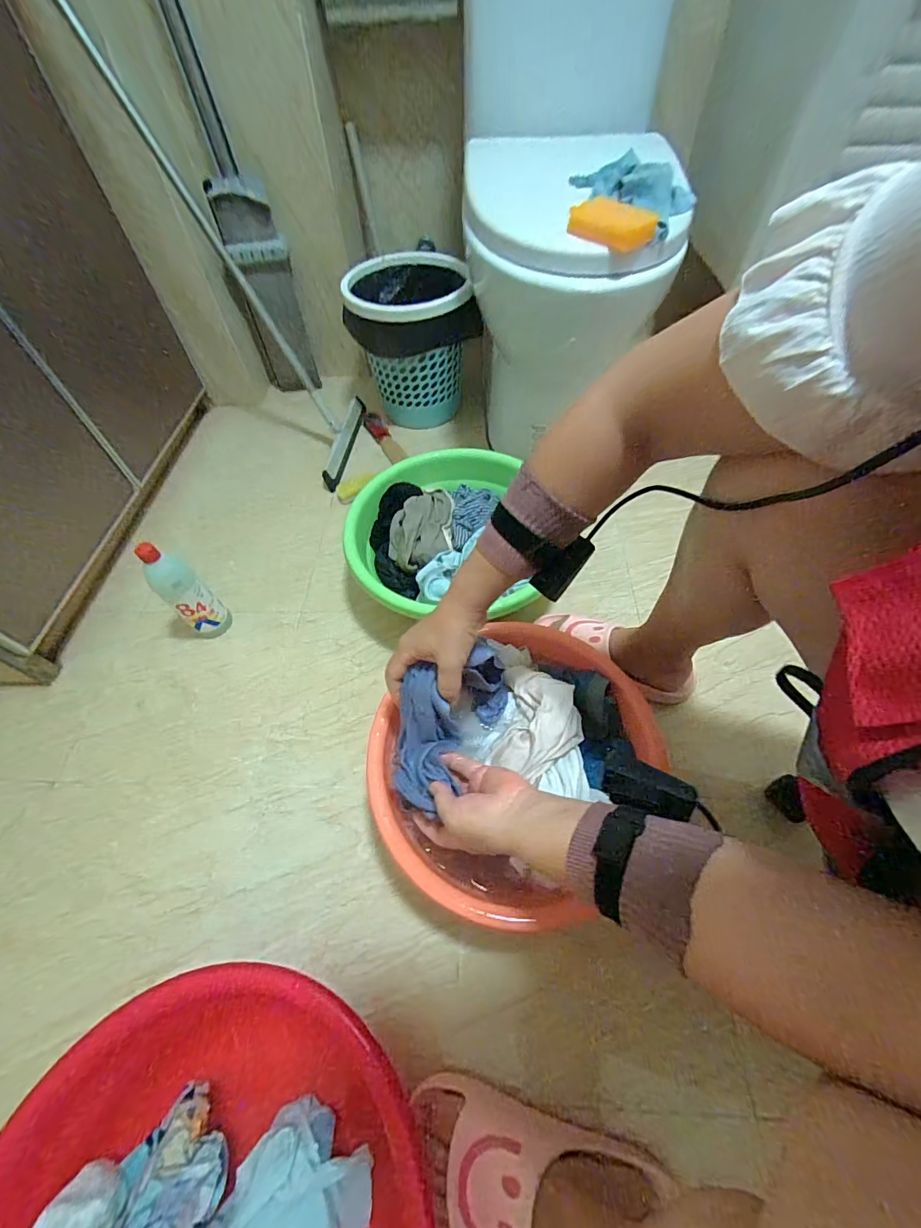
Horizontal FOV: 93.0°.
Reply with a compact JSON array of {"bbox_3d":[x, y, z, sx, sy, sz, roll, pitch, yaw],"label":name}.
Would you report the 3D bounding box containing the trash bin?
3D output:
[{"bbox_3d":[-0.114,-0.603,0.990,0.239,0.263,0.228,-10,55,-6],"label":"trash bin"}]

